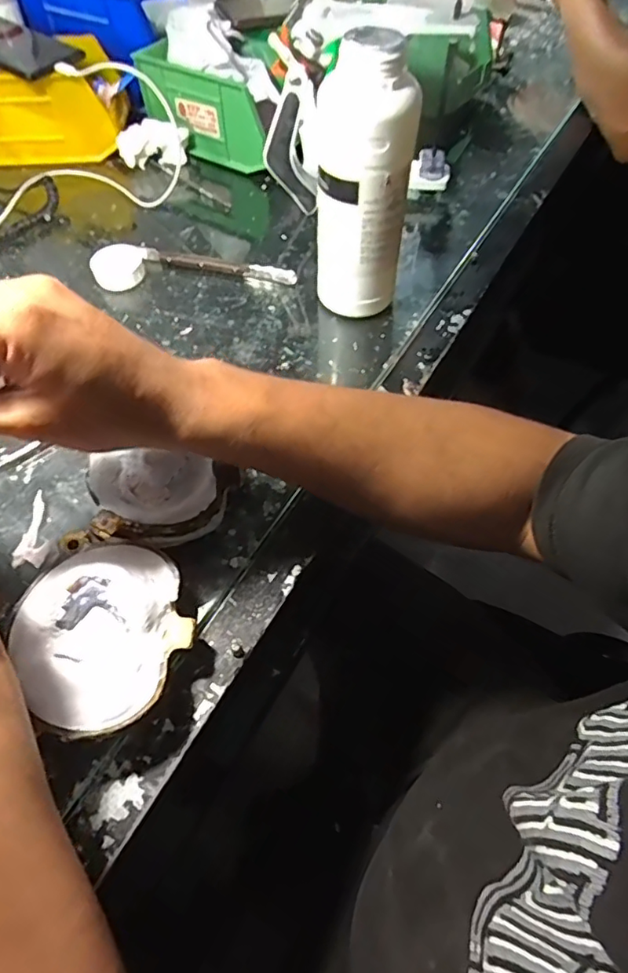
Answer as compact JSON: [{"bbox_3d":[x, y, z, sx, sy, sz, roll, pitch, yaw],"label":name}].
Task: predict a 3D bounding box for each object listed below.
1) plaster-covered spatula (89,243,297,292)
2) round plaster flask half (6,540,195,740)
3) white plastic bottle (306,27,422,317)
[{"bbox_3d":[-0.111,-0.208,0.504,0.184,0.021,0.051,-2,58,-1],"label":"plaster-covered spatula"},{"bbox_3d":[-0.112,0.082,0.306,0.086,0.042,0.102,-30,62,-17],"label":"round plaster flask half"},{"bbox_3d":[0.034,-0.217,0.410,0.070,0.189,0.054,2,58,2],"label":"white plastic bottle"}]

